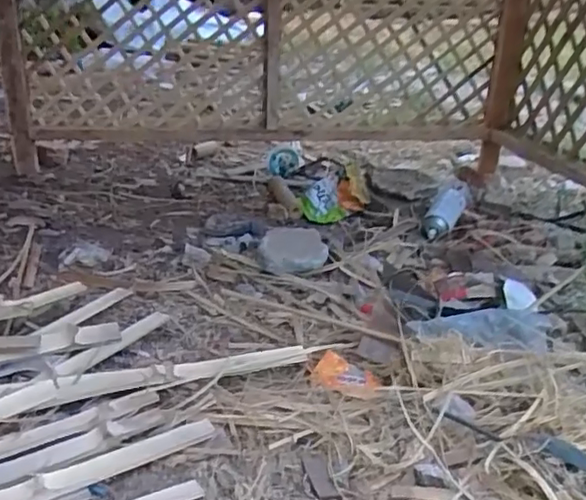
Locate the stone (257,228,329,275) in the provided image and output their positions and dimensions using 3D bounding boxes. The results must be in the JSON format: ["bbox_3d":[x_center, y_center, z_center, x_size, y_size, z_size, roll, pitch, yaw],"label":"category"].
[{"bbox_3d":[-0.003,-0.002,1.156,0.131,0.058,0.102,-2,26,-13],"label":"stone"}]

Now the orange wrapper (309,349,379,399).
[{"bbox_3d":[0.075,0.169,0.810,0.095,0.017,0.069,18,29,28],"label":"orange wrapper"}]

